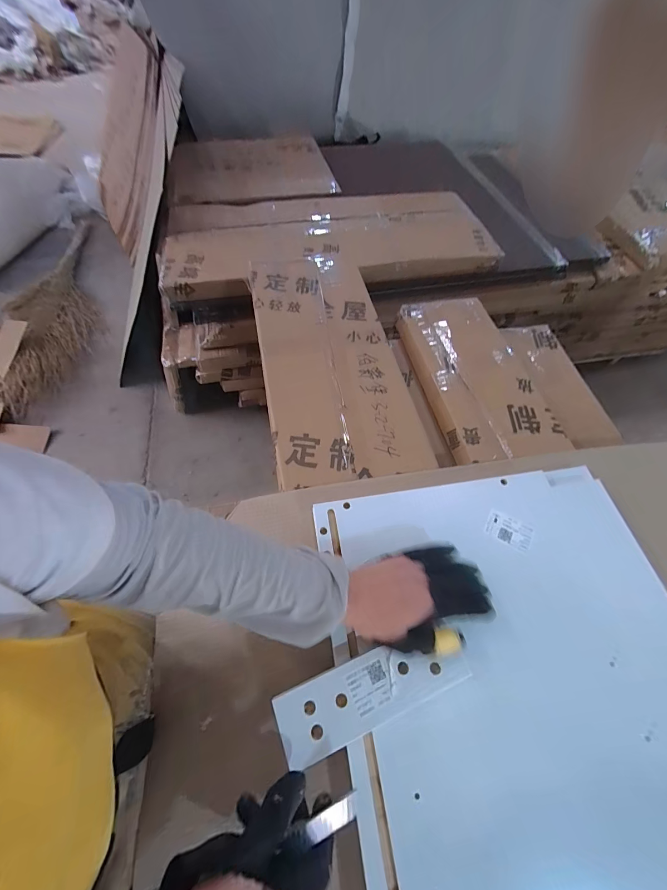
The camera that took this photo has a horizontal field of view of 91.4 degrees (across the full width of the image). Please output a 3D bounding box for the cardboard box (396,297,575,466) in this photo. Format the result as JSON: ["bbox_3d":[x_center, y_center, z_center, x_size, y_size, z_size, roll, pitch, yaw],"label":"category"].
[{"bbox_3d":[0.269,-0.139,0.631,0.199,0.044,0.385,-9,61,-7],"label":"cardboard box"}]

